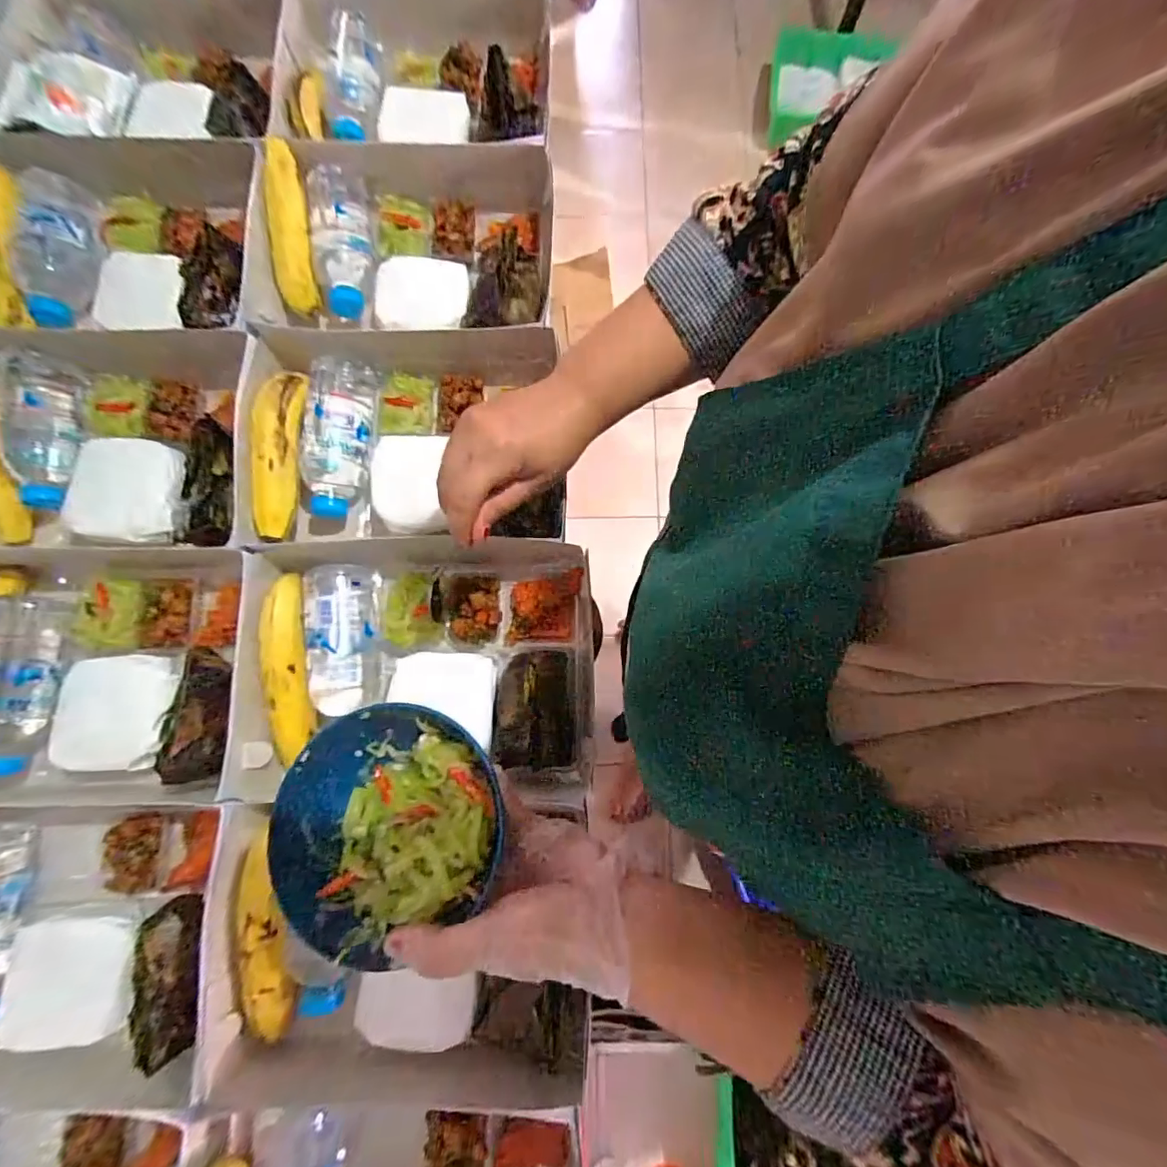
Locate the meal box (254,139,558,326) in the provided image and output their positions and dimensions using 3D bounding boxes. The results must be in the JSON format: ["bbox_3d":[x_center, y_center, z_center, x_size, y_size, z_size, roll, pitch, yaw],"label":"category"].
[{"bbox_3d":[-0.179,-0.336,0.534,0.275,0.068,0.180,1,79,-1],"label":"meal box"}]

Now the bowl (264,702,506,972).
[{"bbox_3d":[-0.119,0.143,0.326,0.132,0.053,0.124,0,79,-1],"label":"bowl"}]

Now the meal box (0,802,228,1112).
[{"bbox_3d":[-0.421,0.288,0.415,0.275,0.080,0.201,-2,79,-1],"label":"meal box"}]

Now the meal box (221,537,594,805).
[{"bbox_3d":[-0.140,0.068,0.466,0.289,0.057,0.216,0,79,-1],"label":"meal box"}]

